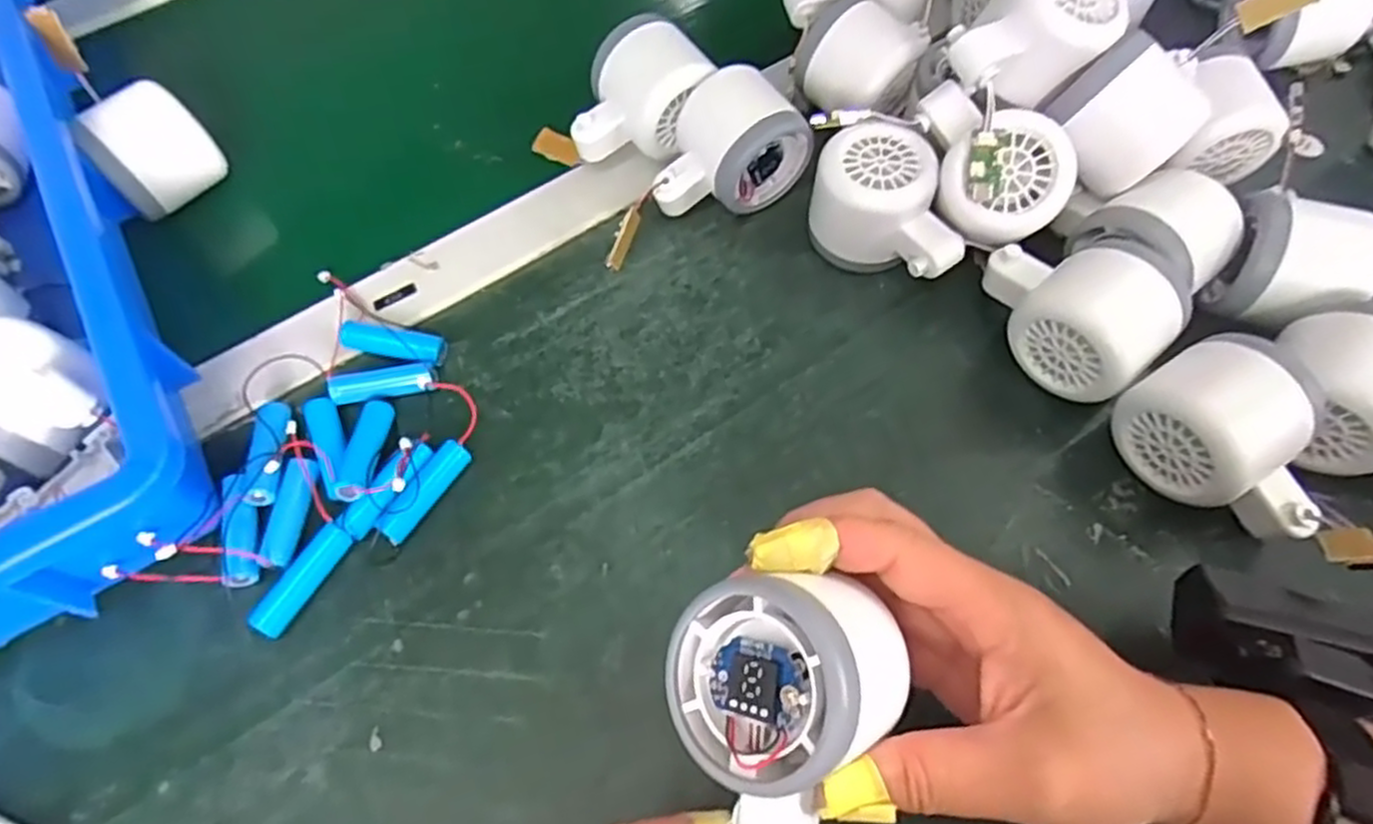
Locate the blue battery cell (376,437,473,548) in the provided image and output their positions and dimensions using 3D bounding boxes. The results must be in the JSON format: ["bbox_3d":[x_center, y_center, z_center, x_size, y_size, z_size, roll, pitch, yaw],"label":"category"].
[{"bbox_3d":[-0.118,0.036,0.336,0.011,0.014,0.051,29,67,14],"label":"blue battery cell"}]

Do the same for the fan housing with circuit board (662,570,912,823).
[{"bbox_3d":[0.034,0.090,0.223,0.060,0.054,0.082,-25,68,28],"label":"fan housing with circuit board"}]

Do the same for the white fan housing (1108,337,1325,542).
[{"bbox_3d":[0.231,0.013,0.313,0.057,0.060,0.083,-34,68,-15],"label":"white fan housing"}]

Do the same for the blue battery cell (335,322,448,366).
[{"bbox_3d":[-0.145,-0.034,0.370,0.053,0.018,0.017,14,65,7],"label":"blue battery cell"}]

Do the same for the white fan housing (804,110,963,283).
[{"bbox_3d":[0.104,-0.102,0.377,0.083,0.053,0.057,34,68,15],"label":"white fan housing"}]

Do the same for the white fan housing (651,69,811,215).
[{"bbox_3d":[0.020,-0.141,0.401,0.081,0.054,0.052,-22,66,-10],"label":"white fan housing"}]

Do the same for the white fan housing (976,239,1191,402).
[{"bbox_3d":[0.182,-0.051,0.346,0.057,0.063,0.081,-37,69,-17],"label":"white fan housing"}]

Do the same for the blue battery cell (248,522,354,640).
[{"bbox_3d":[-0.165,0.072,0.319,0.014,0.012,0.050,28,67,13],"label":"blue battery cell"}]

